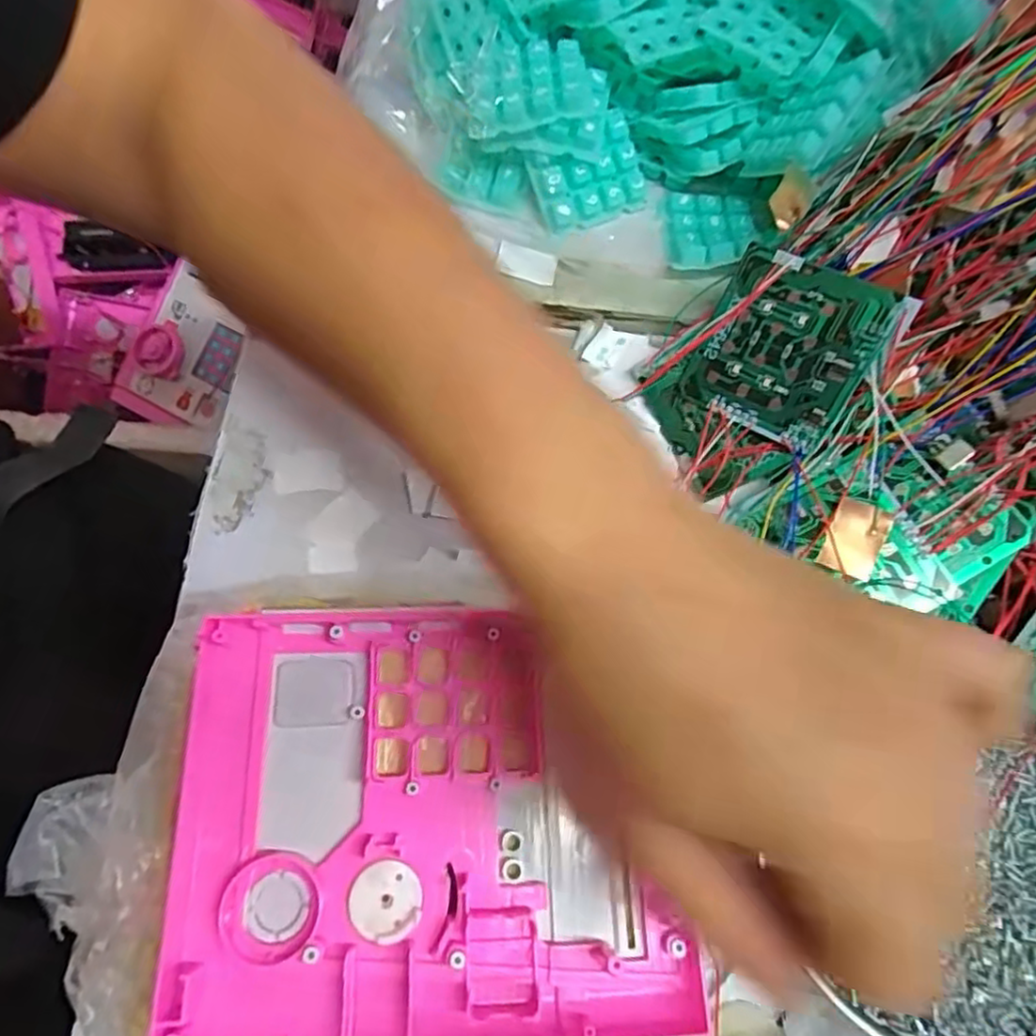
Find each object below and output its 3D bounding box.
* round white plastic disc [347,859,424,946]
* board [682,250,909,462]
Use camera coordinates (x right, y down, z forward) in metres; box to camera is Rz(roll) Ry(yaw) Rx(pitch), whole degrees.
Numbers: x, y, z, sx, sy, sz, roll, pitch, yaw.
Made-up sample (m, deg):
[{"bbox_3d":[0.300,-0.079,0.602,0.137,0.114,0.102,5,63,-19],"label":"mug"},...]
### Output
[{"bbox_3d":[-0.043,0.124,0.214,0.023,0.004,0.023,1,70,-2],"label":"round white plastic disc"},{"bbox_3d":[0.115,-0.074,0.290,0.068,0.004,0.071,32,107,22],"label":"board"}]

